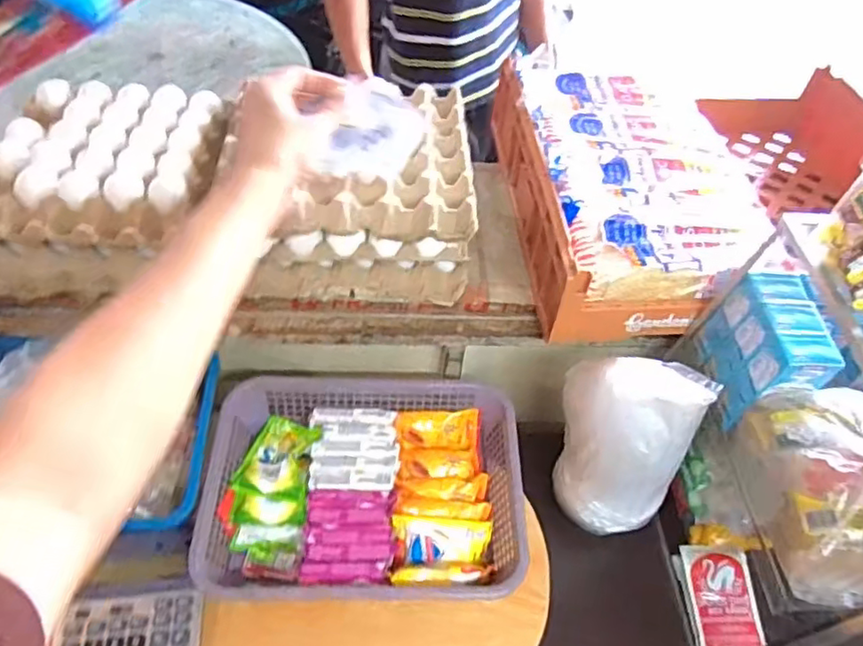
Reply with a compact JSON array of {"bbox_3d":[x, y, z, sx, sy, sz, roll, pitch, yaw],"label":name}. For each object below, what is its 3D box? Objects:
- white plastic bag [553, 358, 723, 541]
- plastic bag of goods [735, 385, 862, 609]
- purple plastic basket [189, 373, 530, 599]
[{"bbox_3d":[0.198,0.130,0.677,0.141,0.239,0.082,26,54,18],"label":"white plastic bag"},{"bbox_3d":[0.363,0.150,0.572,0.083,0.125,0.181,-3,51,-6],"label":"plastic bag of goods"},{"bbox_3d":[-0.074,0.184,0.740,0.345,0.081,0.271,1,50,-2],"label":"purple plastic basket"}]

